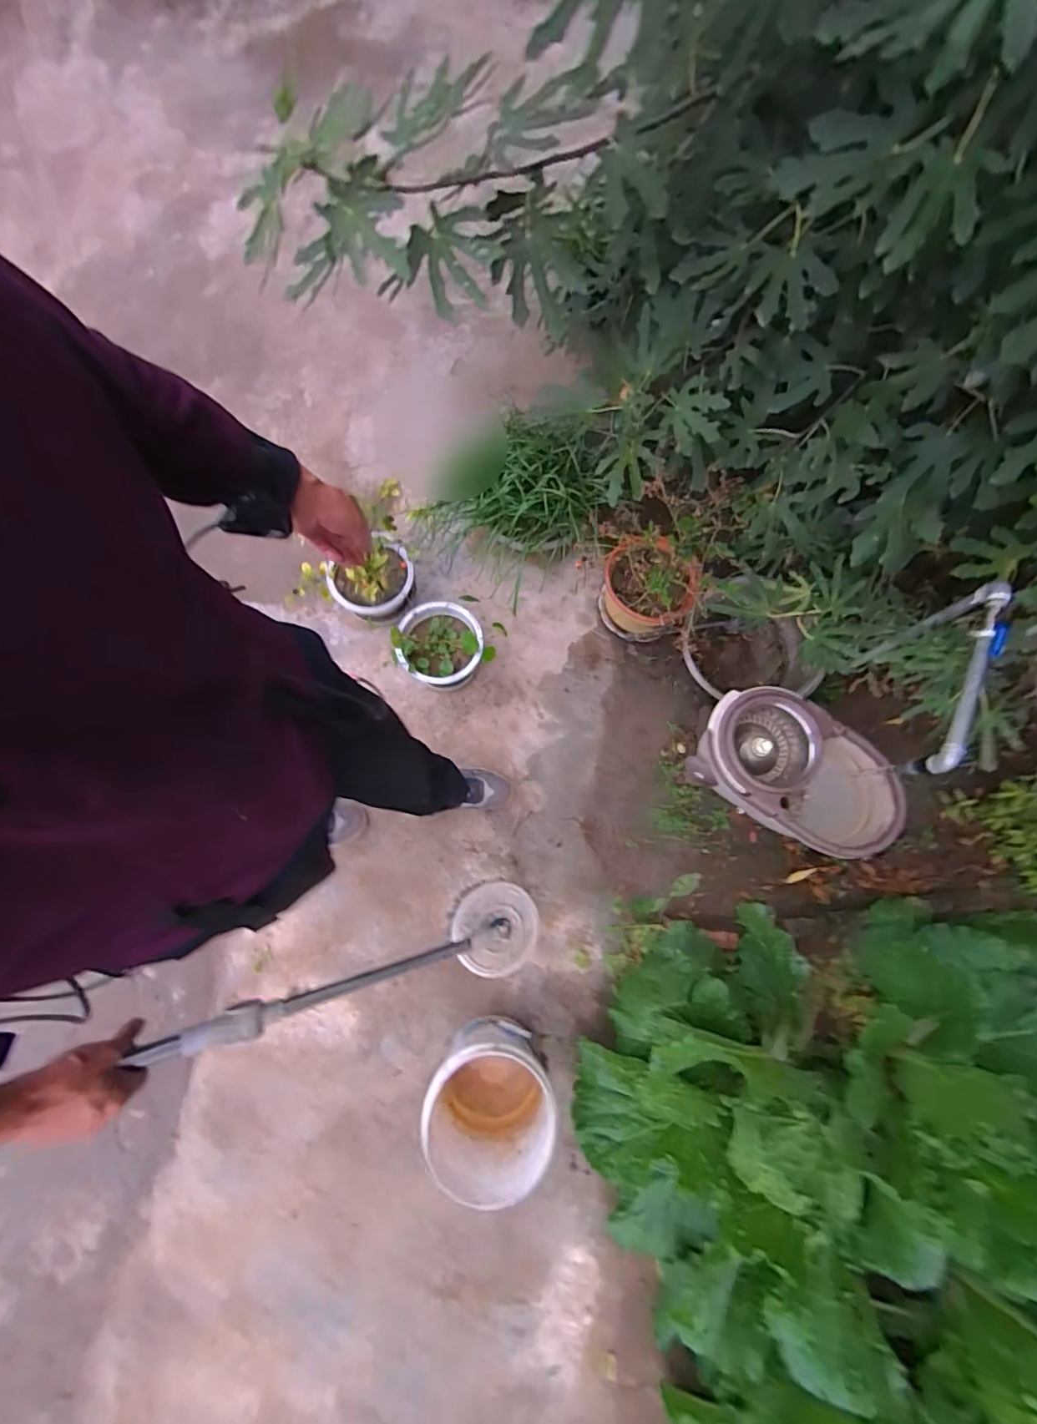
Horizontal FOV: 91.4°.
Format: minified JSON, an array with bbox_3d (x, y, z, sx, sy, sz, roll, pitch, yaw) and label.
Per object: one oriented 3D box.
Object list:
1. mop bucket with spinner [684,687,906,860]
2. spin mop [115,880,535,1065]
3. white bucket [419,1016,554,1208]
[{"bbox_3d":[0.670,0.162,1.281,0.460,0.321,0.276,36,79,8],"label":"mop bucket with spinner"},{"bbox_3d":[-0.191,0.368,0.737,0.567,0.075,0.144,3,64,-43],"label":"spin mop"},{"bbox_3d":[-0.065,0.844,1.108,0.247,0.248,0.267,0,77,0],"label":"white bucket"}]

